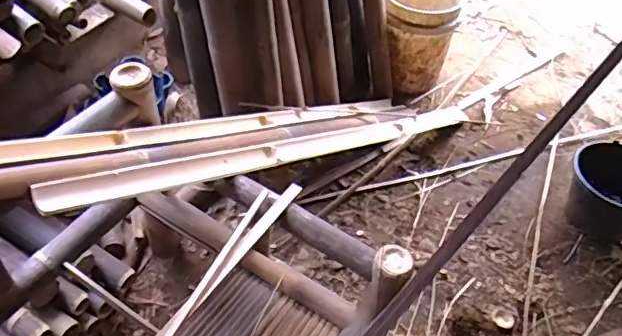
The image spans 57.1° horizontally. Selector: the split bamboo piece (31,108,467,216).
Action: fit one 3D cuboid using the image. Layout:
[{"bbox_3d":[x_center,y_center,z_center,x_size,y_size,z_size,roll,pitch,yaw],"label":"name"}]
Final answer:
[{"bbox_3d":[0.040,-0.064,1.492,0.077,0.057,1.524,40,31,26],"label":"split bamboo piece"}]

